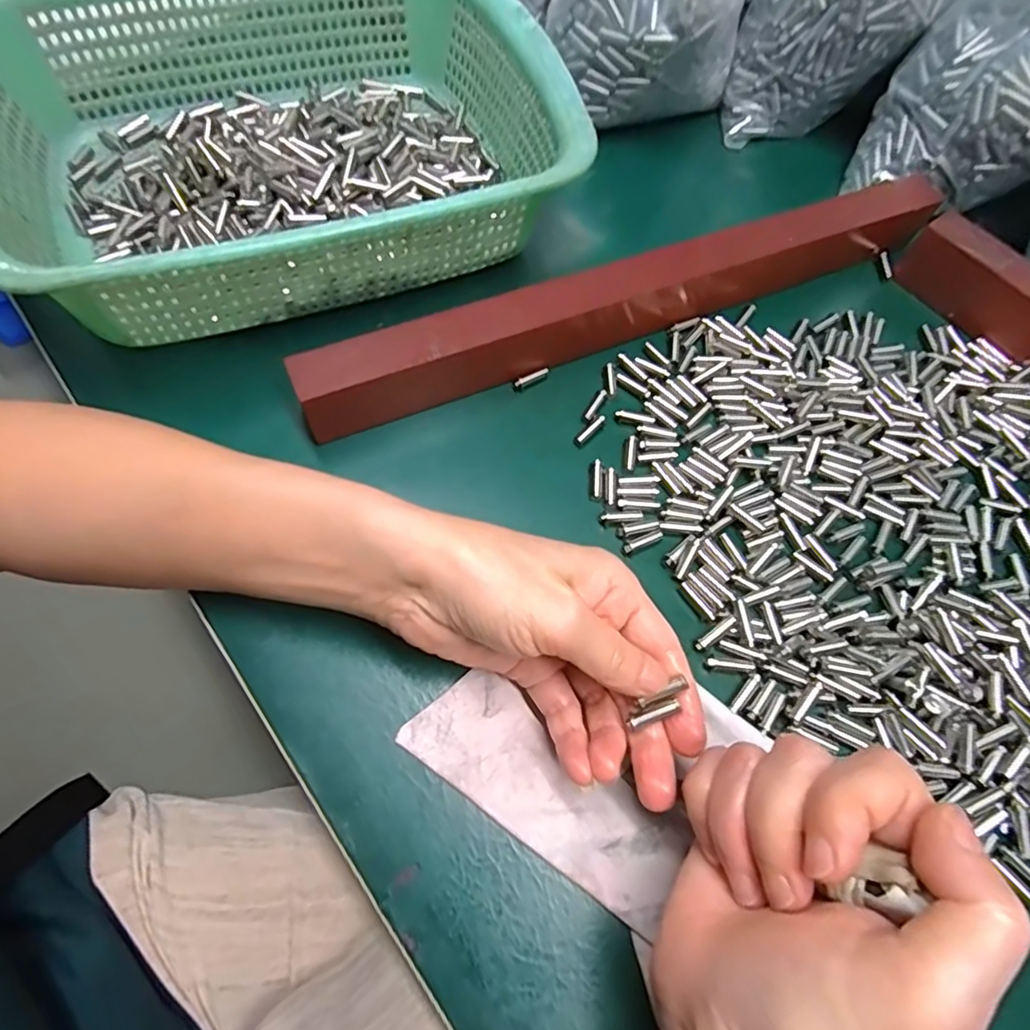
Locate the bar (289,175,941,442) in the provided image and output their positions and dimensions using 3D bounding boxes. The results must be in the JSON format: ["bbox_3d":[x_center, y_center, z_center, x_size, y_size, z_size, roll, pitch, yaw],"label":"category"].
[{"bbox_3d":[0.074,-0.122,0.320,0.385,0.042,0.023,-22,68,-13],"label":"bar"}]

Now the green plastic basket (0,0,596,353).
[{"bbox_3d":[-0.124,-0.206,0.313,0.285,0.075,0.216,-23,68,-13],"label":"green plastic basket"}]

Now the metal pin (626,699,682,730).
[{"bbox_3d":[0.051,0.073,0.213,0.018,0.004,0.005,-29,68,7],"label":"metal pin"}]

